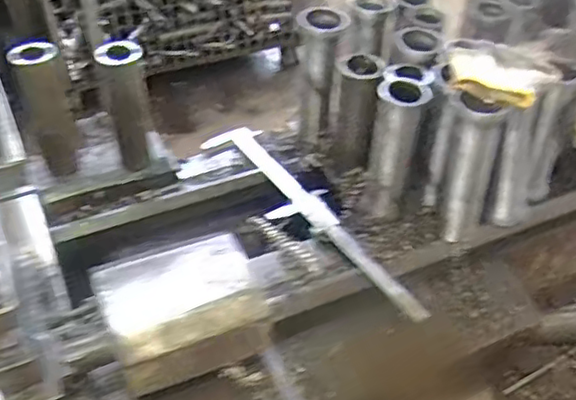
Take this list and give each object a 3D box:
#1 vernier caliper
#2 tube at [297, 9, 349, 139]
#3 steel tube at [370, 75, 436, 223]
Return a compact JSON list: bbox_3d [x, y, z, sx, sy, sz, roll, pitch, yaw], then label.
[{"bbox_3d":[0.021,0.016,0.835,0.068,0.017,0.420,-36,51,-11],"label":"vernier caliper"},{"bbox_3d":[0.043,-0.168,0.892,0.065,0.172,0.054,5,43,3],"label":"tube"},{"bbox_3d":[0.131,-0.063,0.791,0.055,0.178,0.063,20,46,18],"label":"steel tube"}]

